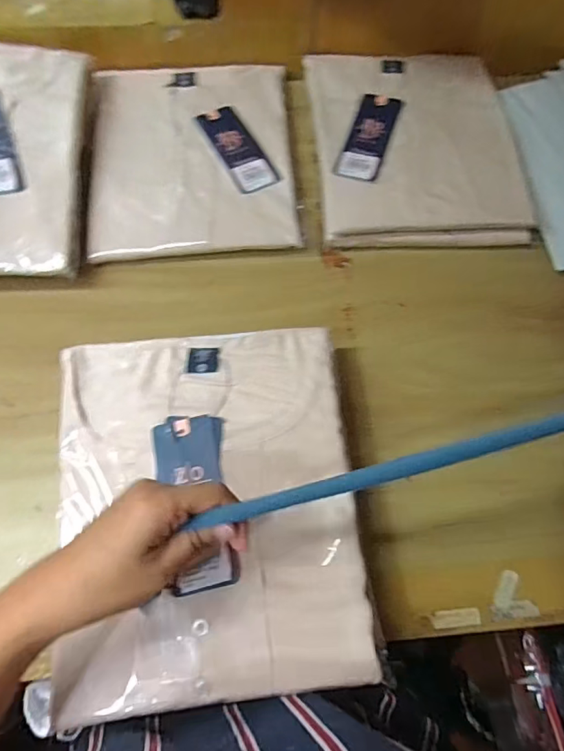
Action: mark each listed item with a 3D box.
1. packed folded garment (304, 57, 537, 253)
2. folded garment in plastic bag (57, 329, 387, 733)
[{"bbox_3d":[0.141,-0.246,0.530,0.209,0.027,0.251,-5,70,-3],"label":"packed folded garment"},{"bbox_3d":[-0.054,0.084,0.357,0.205,0.021,0.252,-5,70,-3],"label":"folded garment in plastic bag"}]

